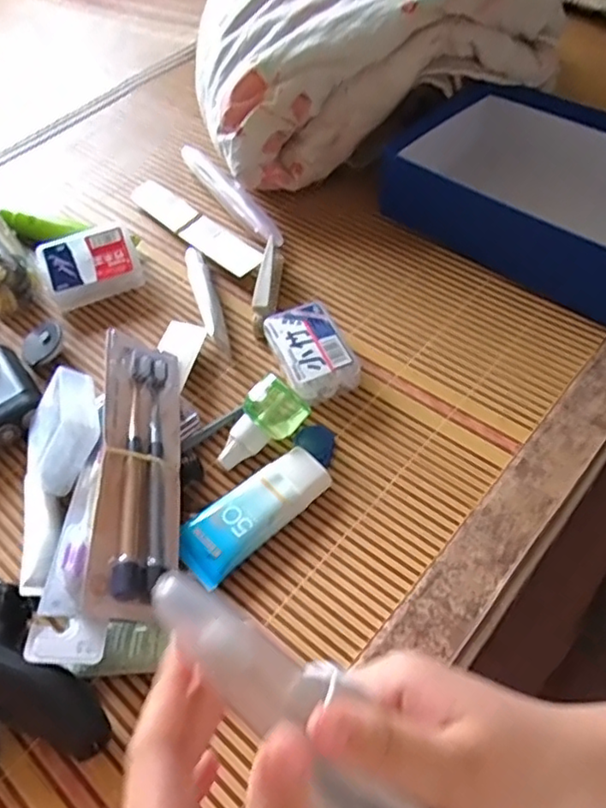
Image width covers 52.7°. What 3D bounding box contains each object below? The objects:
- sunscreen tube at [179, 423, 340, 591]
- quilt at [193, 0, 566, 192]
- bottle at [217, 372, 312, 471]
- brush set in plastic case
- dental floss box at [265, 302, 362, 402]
[{"bbox_3d":[-0.025,0.067,0.441,0.053,0.024,0.147,36,64,26],"label":"sunscreen tube"},{"bbox_3d":[0.063,-0.367,0.654,0.352,0.187,0.206,-6,52,0],"label":"quilt"},{"bbox_3d":[-0.034,0.013,0.470,0.034,0.047,0.079,37,63,28],"label":"bottle"},{"bbox_3d":[-0.113,0.037,0.430,0.058,0.017,0.215,13,51,-27],"label":"brush set in plastic case"},{"bbox_3d":[0.006,-0.044,0.516,0.057,0.034,0.082,-19,53,-11],"label":"dental floss box"}]

